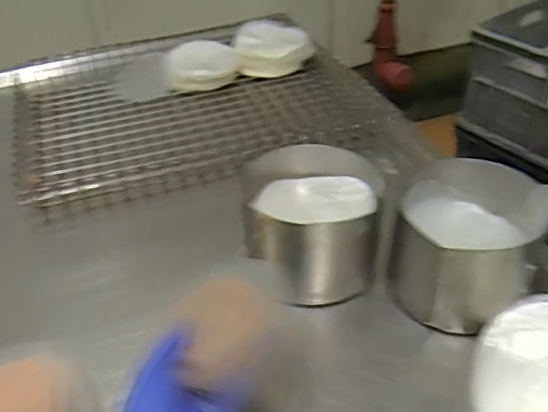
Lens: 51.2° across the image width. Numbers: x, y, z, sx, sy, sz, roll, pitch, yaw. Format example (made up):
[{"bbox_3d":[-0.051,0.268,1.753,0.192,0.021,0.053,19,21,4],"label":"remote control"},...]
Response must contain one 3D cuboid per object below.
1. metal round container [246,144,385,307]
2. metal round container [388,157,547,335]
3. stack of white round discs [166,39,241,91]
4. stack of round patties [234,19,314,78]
[{"bbox_3d":[0.043,0.019,0.612,0.136,0.098,0.142,-3,40,3],"label":"metal round container"},{"bbox_3d":[0.188,0.040,0.565,0.130,0.111,0.139,-3,40,3],"label":"metal round container"},{"bbox_3d":[-0.121,-0.240,0.979,0.125,0.041,0.111,-13,39,-9],"label":"stack of white round discs"},{"bbox_3d":[-0.001,-0.285,1.027,0.134,0.049,0.135,-8,40,-3],"label":"stack of round patties"}]

